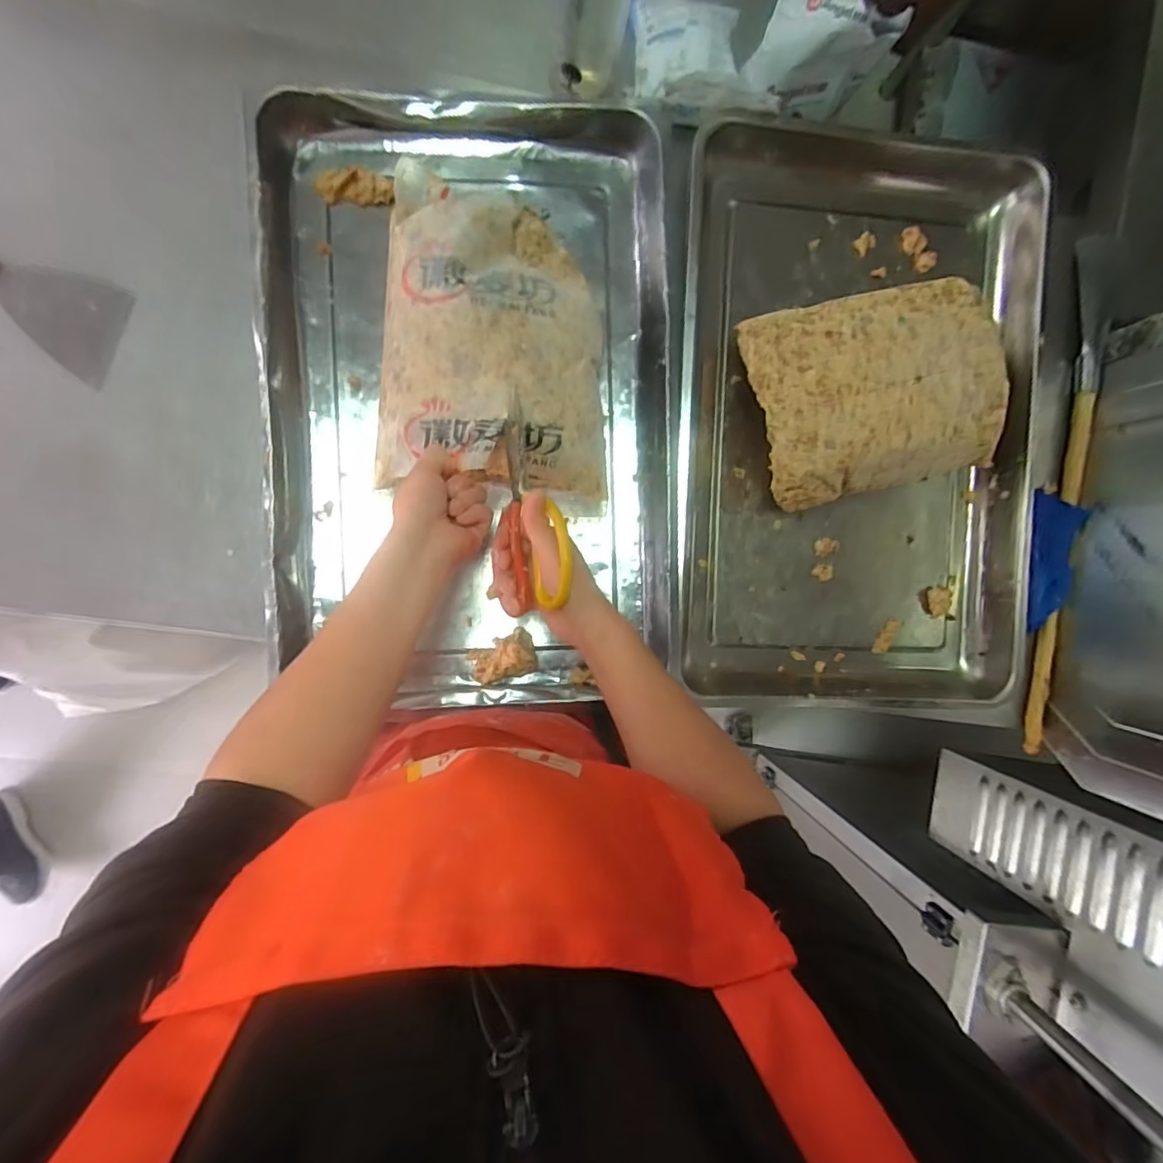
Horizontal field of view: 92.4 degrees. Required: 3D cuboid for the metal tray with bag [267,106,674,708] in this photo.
[{"bbox_3d":[-0.099,-0.164,0.528,0.385,0.111,0.561,1,92,-6],"label":"metal tray with bag"}]

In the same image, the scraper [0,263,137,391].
[{"bbox_3d":[-0.541,-0.269,0.517,0.207,0.021,0.092,21,90,-6],"label":"scraper"}]

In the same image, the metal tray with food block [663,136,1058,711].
[{"bbox_3d":[0.289,-0.165,0.578,0.390,0.112,0.623,1,92,-6],"label":"metal tray with food block"}]

